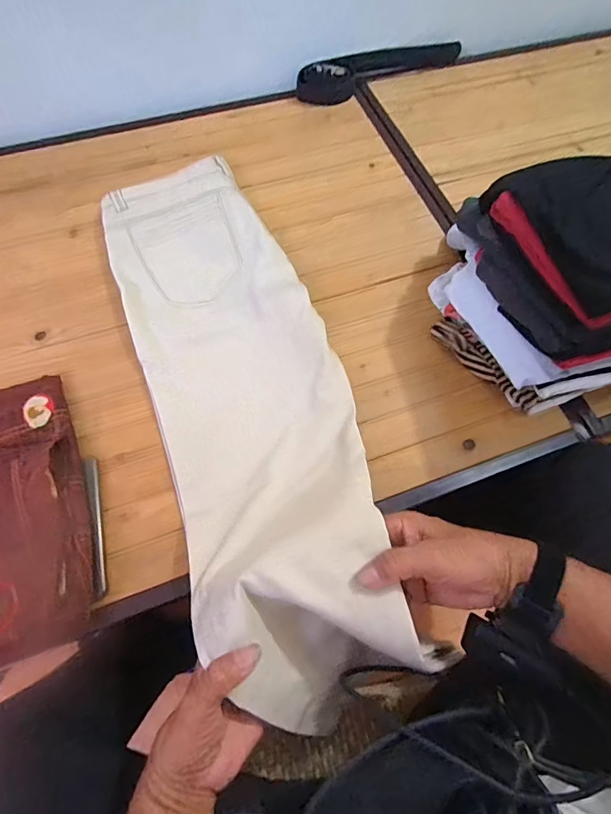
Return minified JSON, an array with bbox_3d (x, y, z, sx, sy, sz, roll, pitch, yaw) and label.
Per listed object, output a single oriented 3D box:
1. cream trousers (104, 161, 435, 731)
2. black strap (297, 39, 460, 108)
[{"bbox_3d":[-0.085,-0.053,0.542,0.232,0.112,0.720,-17,58,-8],"label":"cream trousers"},{"bbox_3d":[0.143,-0.672,0.860,0.355,0.050,0.073,-30,68,-14],"label":"black strap"}]

